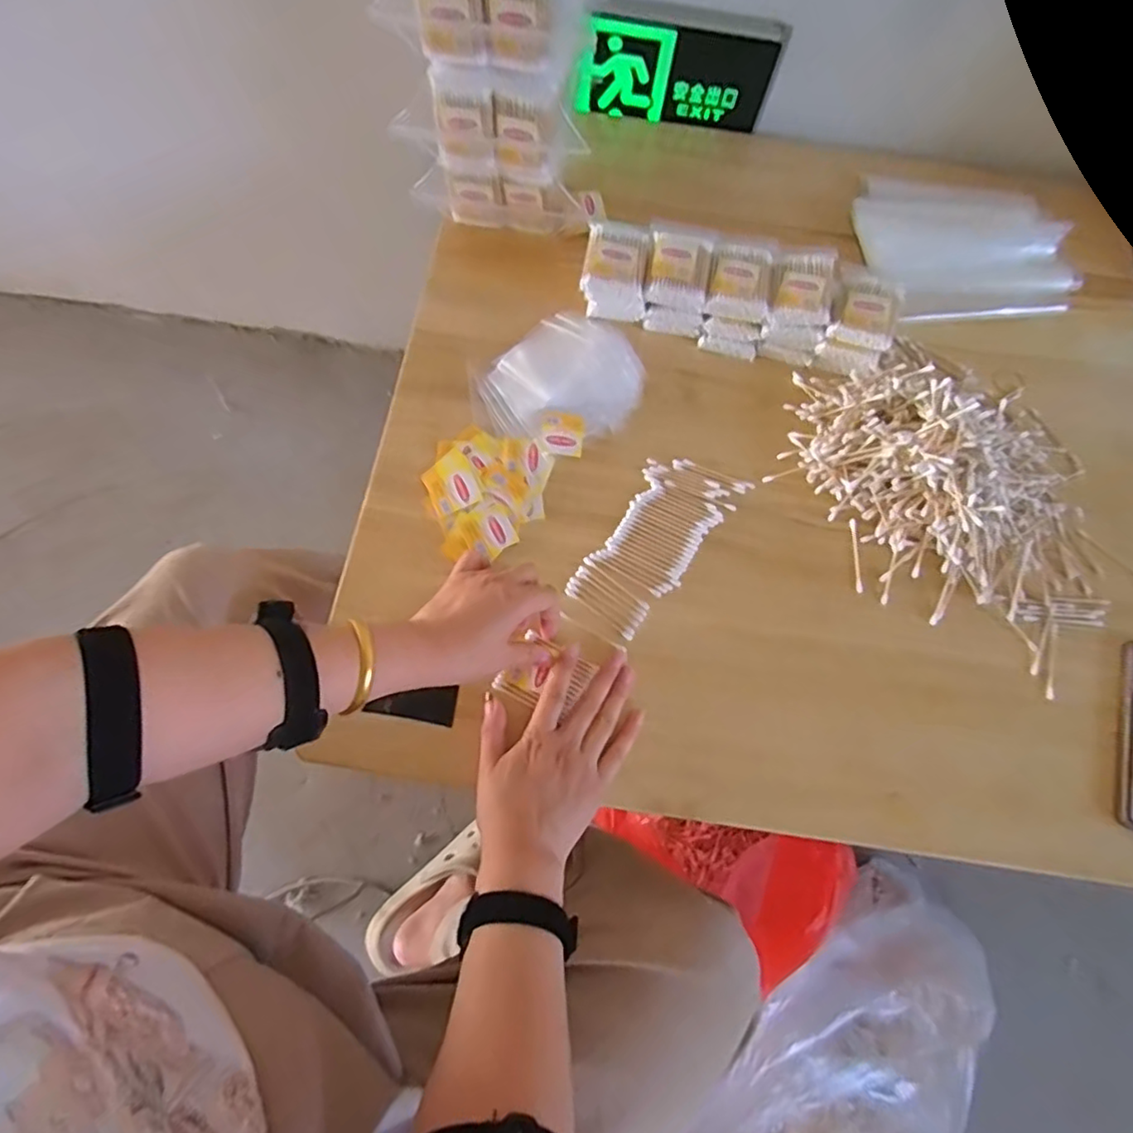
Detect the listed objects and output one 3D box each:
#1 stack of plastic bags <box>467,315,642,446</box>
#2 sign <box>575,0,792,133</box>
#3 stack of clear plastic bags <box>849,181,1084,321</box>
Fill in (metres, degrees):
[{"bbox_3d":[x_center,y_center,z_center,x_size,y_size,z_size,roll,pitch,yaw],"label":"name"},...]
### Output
[{"bbox_3d":[-0.005,-0.180,0.624,0.164,0.012,0.136,-40,77,-13],"label":"stack of plastic bags"},{"bbox_3d":[0.123,-0.549,0.706,0.211,0.127,0.016,4,72,-1],"label":"sign"},{"bbox_3d":[0.428,-0.356,0.687,0.205,0.038,0.186,-4,72,-3],"label":"stack of clear plastic bags"}]

